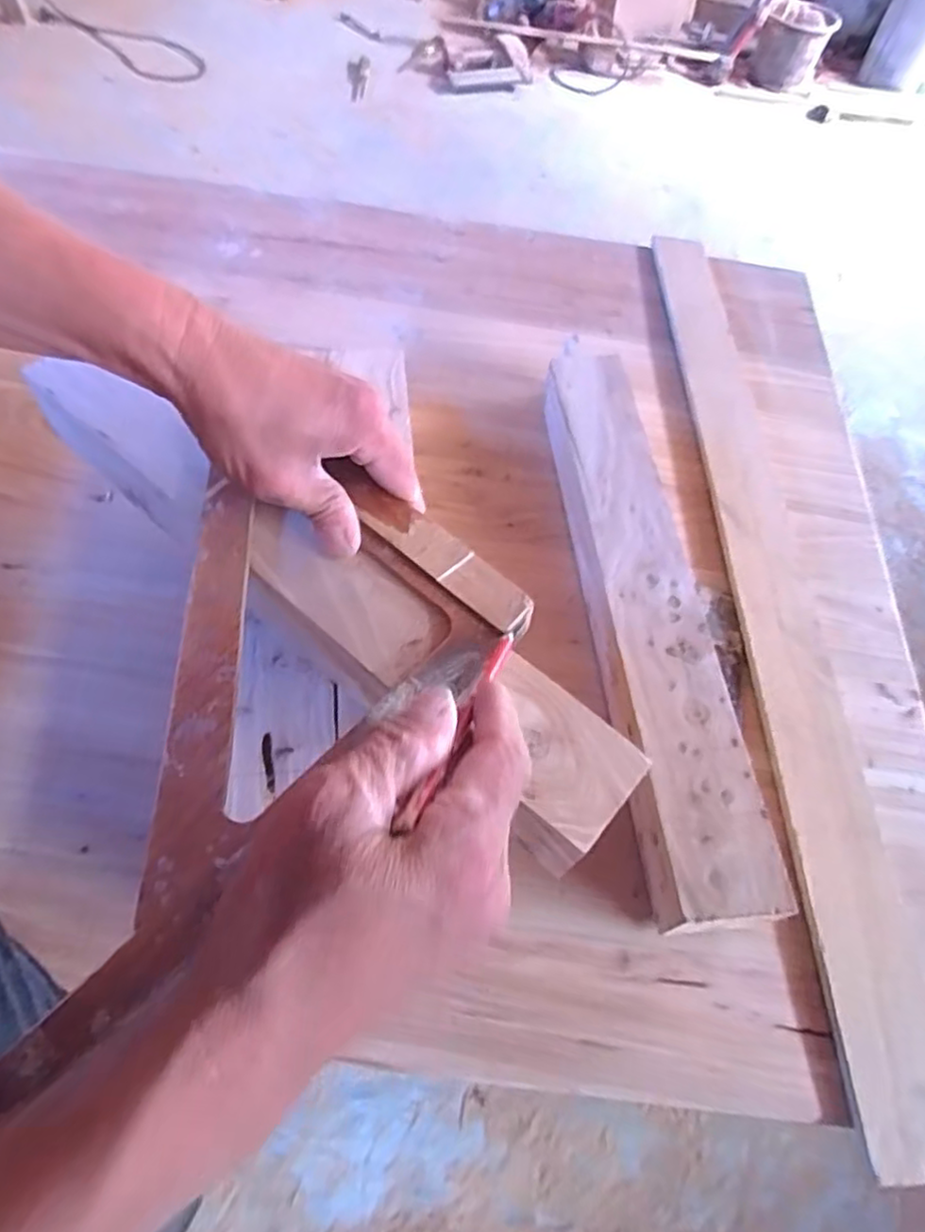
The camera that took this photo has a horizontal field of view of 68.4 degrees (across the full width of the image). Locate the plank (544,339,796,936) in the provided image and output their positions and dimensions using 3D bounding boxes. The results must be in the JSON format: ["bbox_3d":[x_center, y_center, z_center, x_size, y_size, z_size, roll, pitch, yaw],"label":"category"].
[{"bbox_3d":[0.116,-0.022,0.476,0.077,0.066,0.441,-1,60,-7],"label":"plank"}]

